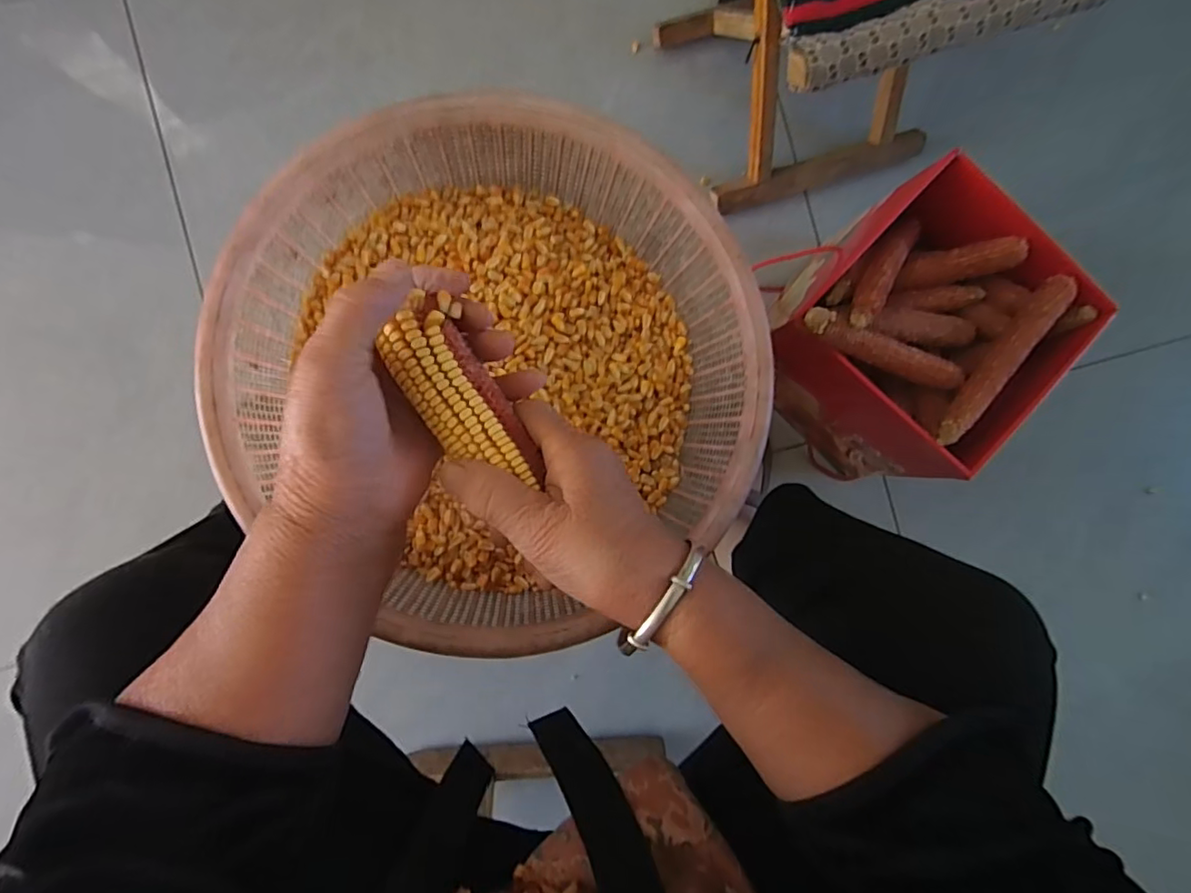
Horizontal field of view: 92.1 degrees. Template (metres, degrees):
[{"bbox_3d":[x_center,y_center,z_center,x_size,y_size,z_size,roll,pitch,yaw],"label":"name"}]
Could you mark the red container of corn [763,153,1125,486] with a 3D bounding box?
[{"bbox_3d":[0.335,-0.121,0.639,0.225,0.236,0.235,42,86,-3],"label":"red container of corn"}]

